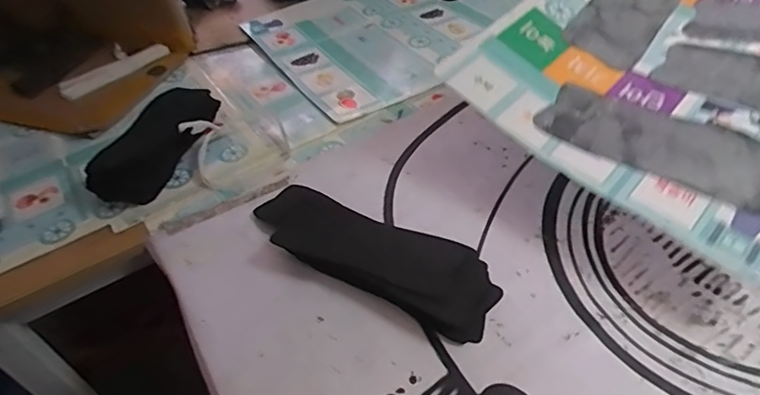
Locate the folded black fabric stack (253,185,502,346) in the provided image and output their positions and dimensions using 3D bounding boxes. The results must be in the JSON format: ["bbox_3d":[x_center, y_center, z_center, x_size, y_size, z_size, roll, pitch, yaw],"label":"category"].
[{"bbox_3d":[-0.017,0.051,0.552,0.292,0.034,0.096,22,53,25],"label":"folded black fabric stack"}]

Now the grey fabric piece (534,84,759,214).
[{"bbox_3d":[0.285,-0.059,0.535,0.223,0.017,0.093,24,54,26],"label":"grey fabric piece"}]

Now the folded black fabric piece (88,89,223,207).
[{"bbox_3d":[-0.295,-0.080,0.697,0.090,0.070,0.199,15,50,19],"label":"folded black fabric piece"}]

